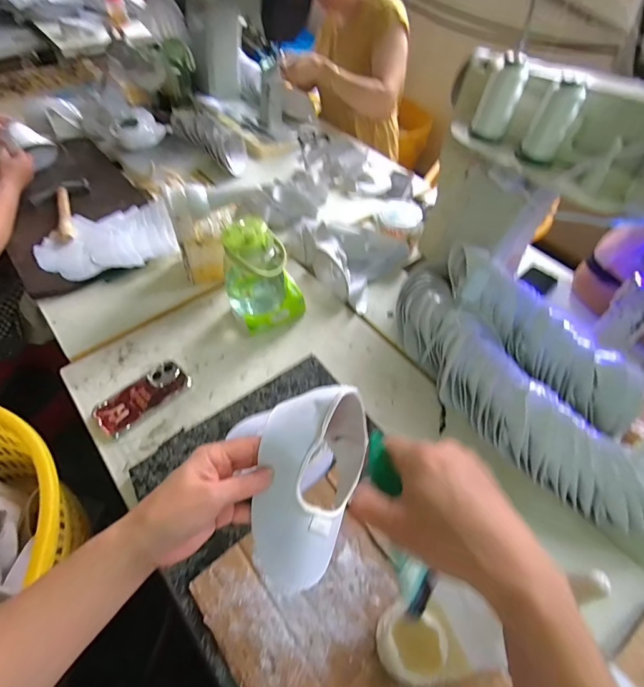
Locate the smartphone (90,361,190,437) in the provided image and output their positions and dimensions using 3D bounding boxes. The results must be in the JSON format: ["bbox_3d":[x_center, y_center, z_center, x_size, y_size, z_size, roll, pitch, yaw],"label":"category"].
[{"bbox_3d":[-0.329,0.099,0.729,0.166,0.015,0.077,-37,63,-27],"label":"smartphone"}]

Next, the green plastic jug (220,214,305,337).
[{"bbox_3d":[-0.115,-0.134,0.782,0.134,0.200,0.104,-25,58,-21],"label":"green plastic jug"}]

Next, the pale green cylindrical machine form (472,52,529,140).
[{"bbox_3d":[0.299,-0.410,0.664,0.056,0.114,0.060,20,54,12],"label":"pale green cylindrical machine form"}]

